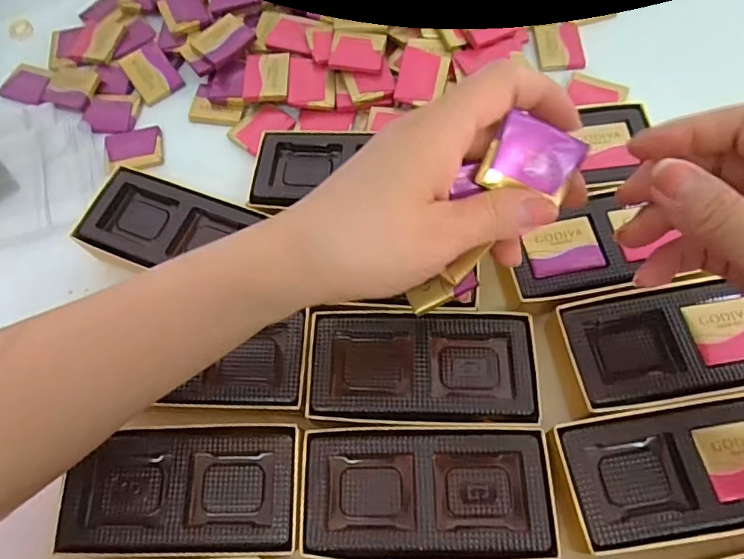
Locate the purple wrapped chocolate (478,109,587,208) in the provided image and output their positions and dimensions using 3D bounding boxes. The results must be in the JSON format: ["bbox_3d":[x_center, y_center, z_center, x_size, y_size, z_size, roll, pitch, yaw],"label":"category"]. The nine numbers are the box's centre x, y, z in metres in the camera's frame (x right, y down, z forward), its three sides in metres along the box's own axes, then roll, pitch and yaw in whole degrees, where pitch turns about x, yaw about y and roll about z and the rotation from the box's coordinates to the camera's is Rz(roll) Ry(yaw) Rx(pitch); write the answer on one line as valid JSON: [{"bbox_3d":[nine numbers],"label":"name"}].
[{"bbox_3d":[0.068,-0.050,0.223,0.040,0.005,0.031,17,101,-15],"label":"purple wrapped chocolate"}]

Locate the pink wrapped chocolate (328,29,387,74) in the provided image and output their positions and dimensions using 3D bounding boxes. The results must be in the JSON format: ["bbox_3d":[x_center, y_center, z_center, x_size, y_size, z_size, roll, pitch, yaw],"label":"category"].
[{"bbox_3d":[-0.010,-0.158,0.369,0.036,0.011,0.032,6,67,8],"label":"pink wrapped chocolate"}]

